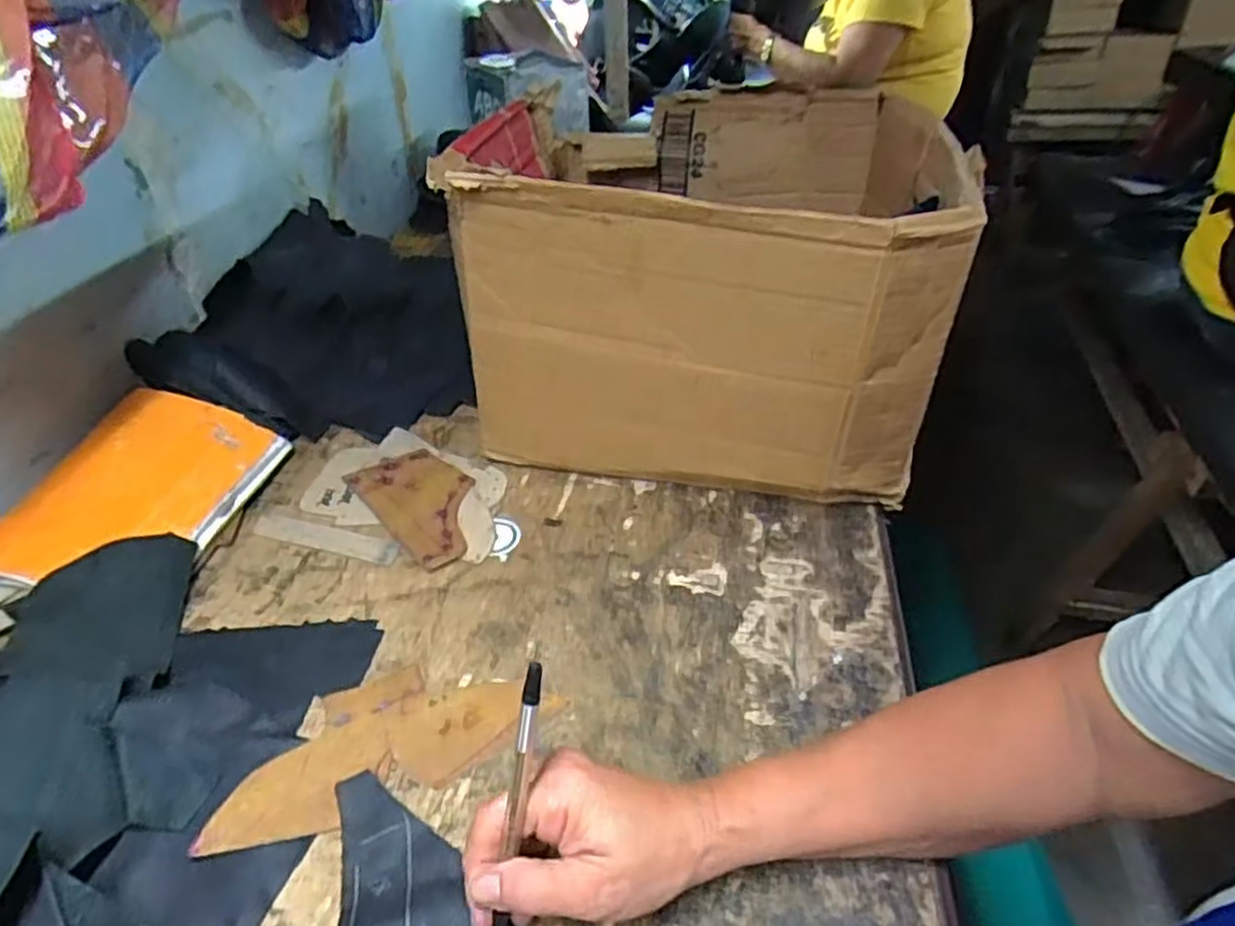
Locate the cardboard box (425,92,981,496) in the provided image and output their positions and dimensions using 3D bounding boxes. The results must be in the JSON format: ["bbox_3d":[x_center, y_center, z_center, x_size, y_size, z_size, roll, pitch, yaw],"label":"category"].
[{"bbox_3d":[0.085,-0.187,0.673,0.364,0.249,0.430,8,37,12],"label":"cardboard box"}]

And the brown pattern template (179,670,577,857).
[{"bbox_3d":[-0.129,0.155,0.422,0.183,0.011,0.083,-10,39,-17],"label":"brown pattern template"}]

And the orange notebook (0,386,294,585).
[{"bbox_3d":[-0.360,0.018,0.560,0.137,0.015,0.196,19,41,-5],"label":"orange notebook"}]

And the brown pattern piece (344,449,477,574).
[{"bbox_3d":[-0.150,0.029,0.584,0.074,0.006,0.138,-32,47,-29],"label":"brown pattern piece"}]

